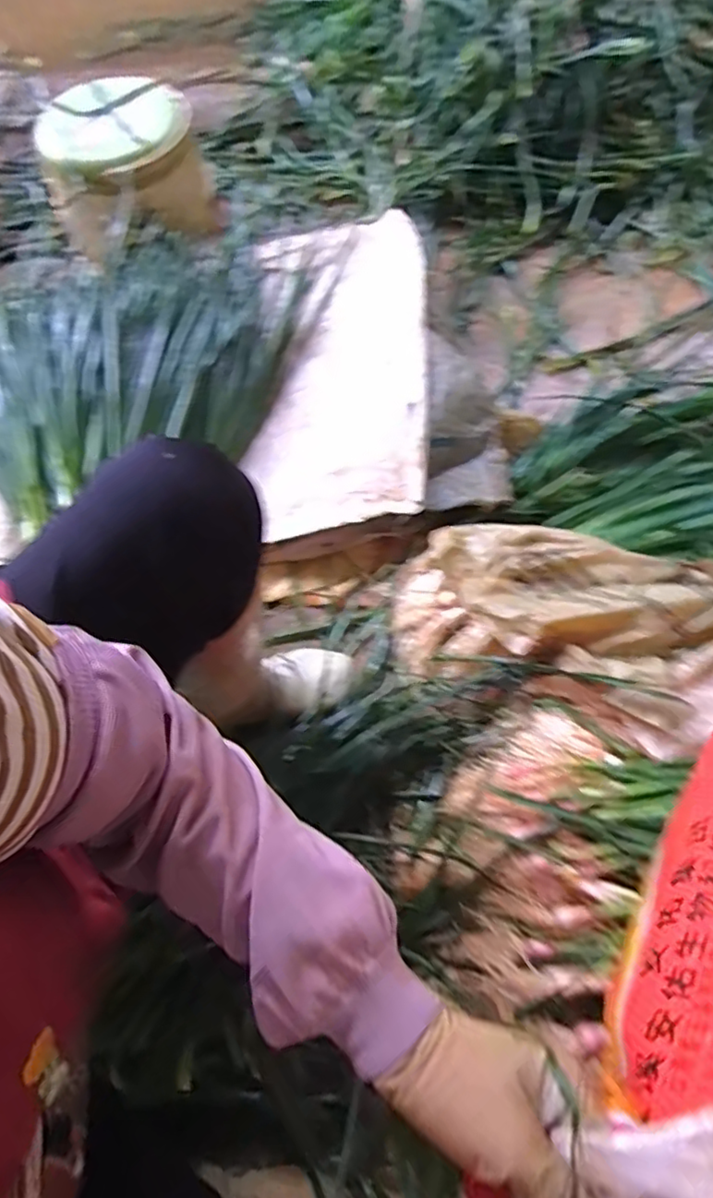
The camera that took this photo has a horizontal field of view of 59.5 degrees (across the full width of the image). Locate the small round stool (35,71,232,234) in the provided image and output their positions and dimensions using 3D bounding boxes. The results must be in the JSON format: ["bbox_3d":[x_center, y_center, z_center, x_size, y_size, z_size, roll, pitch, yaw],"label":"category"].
[{"bbox_3d":[-0.375,-0.699,1.045,0.253,0.178,0.276,-28,68,-10],"label":"small round stool"}]

